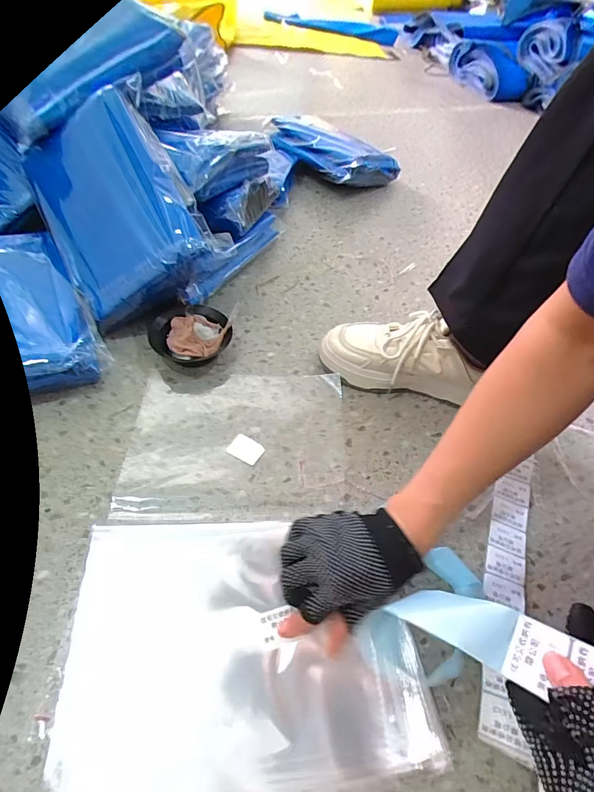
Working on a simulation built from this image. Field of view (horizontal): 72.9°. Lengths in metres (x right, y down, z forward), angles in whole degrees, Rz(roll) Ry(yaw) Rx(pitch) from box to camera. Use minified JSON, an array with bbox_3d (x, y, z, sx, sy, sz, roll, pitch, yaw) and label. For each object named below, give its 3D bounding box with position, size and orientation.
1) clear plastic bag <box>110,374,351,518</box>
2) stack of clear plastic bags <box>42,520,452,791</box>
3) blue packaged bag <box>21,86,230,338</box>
[{"bbox_3d":[-0.070,0.052,0.491,0.257,0.009,0.196,0,52,-5],"label":"clear plastic bag"},{"bbox_3d":[-0.049,0.216,0.351,0.288,0.022,0.219,-4,53,-9],"label":"stack of clear plastic bags"},{"bbox_3d":[-0.243,-0.254,0.543,0.200,0.051,0.265,-29,85,11],"label":"blue packaged bag"}]

